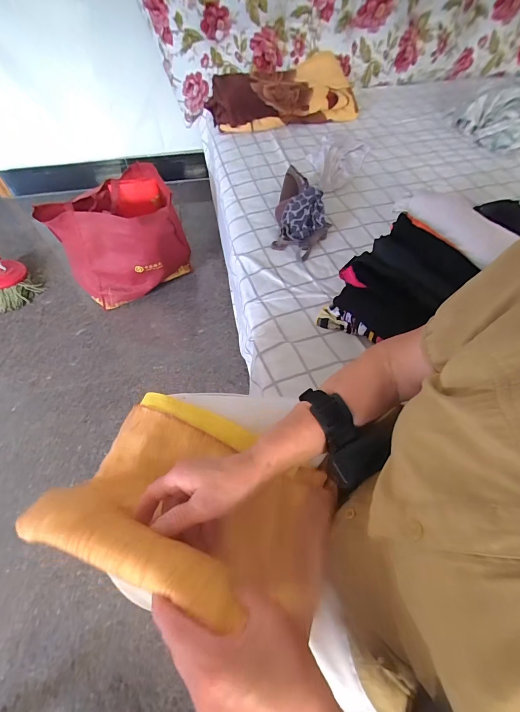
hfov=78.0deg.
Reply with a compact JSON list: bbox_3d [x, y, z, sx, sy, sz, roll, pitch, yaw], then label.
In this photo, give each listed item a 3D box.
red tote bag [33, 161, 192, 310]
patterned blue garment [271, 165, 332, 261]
[{"bbox_3d":[-0.482,-0.400,1.124,0.420,0.307,0.285,-15,57,-7],"label":"red tote bag"},{"bbox_3d":[0.098,-0.329,0.738,0.122,0.069,0.225,7,56,5],"label":"patterned blue garment"}]

